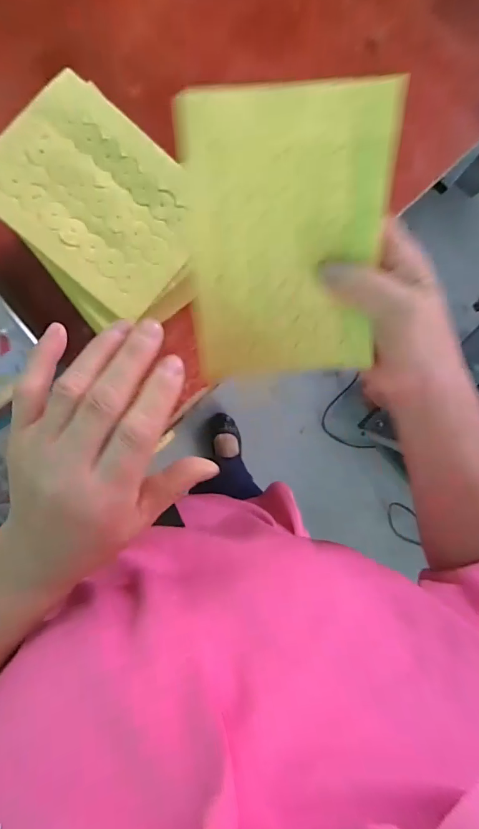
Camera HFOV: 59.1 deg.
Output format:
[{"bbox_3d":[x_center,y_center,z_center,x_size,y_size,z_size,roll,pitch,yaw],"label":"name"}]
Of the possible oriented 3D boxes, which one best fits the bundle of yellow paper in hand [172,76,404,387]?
[{"bbox_3d":[0.028,-0.103,0.261,0.117,0.008,0.163,-1,118,3],"label":"bundle of yellow paper in hand"}]

